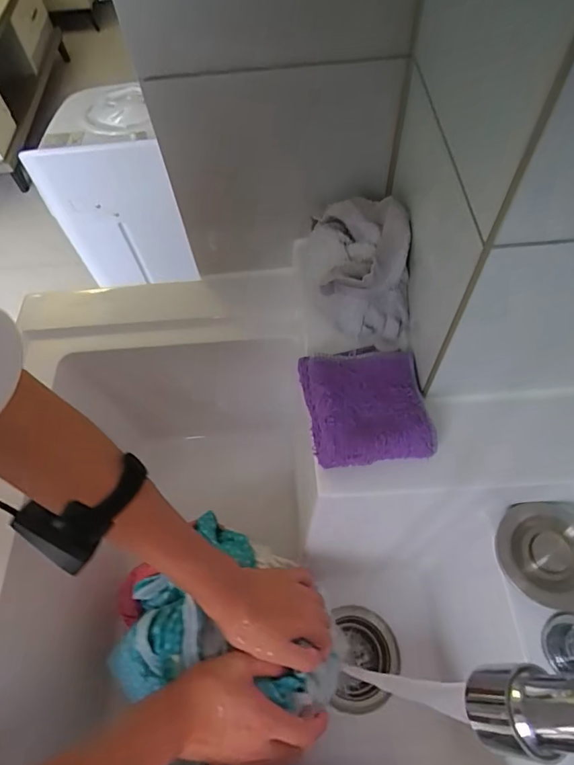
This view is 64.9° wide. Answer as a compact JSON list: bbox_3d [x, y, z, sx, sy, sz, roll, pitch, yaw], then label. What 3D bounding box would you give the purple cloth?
[{"bbox_3d":[0.066,0.016,0.384,0.096,0.024,0.105,-8,60,-1],"label":"purple cloth"}]

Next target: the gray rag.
[{"bbox_3d":[0.063,-0.094,0.421,0.091,0.107,0.115,-7,60,-1],"label":"gray rag"}]

